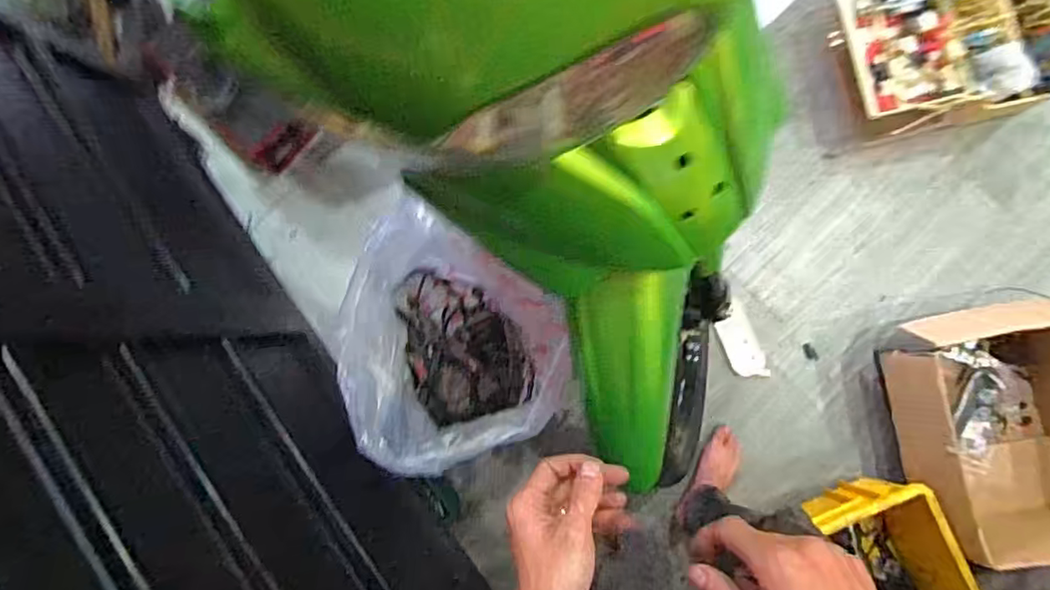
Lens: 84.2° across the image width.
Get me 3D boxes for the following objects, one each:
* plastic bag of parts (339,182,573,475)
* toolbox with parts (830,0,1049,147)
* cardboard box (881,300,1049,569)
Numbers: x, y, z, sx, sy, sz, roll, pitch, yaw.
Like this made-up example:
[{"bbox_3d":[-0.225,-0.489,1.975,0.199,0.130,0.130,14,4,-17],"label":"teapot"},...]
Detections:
[{"bbox_3d":[-0.128,0.062,0.992,0.336,0.598,0.339,-6,86,7],"label":"plastic bag of parts"},{"bbox_3d":[0.812,-0.494,1.101,0.447,0.245,0.331,-10,85,6],"label":"toolbox with parts"},{"bbox_3d":[0.851,0.252,1.056,0.315,0.252,0.415,-14,85,6],"label":"cardboard box"}]

